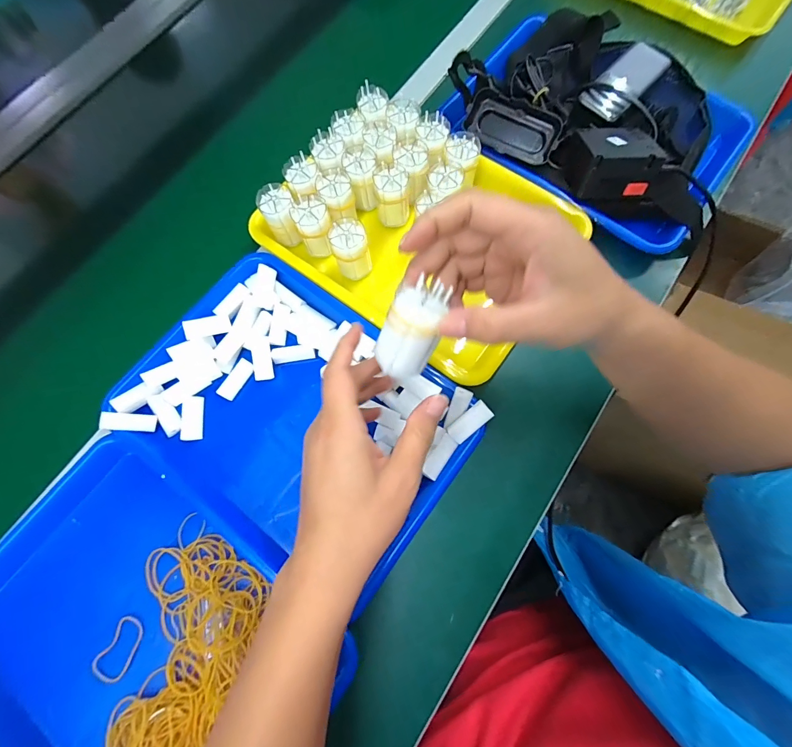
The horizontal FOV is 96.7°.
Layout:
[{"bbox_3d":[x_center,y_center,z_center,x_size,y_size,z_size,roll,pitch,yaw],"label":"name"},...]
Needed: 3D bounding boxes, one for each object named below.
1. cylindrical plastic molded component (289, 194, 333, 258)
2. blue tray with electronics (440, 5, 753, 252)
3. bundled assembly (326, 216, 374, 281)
[{"bbox_3d":[-0.092,-0.166,0.400,0.038,0.064,0.036,-1,75,2],"label":"cylindrical plastic molded component"},{"bbox_3d":[0.253,-0.315,0.427,0.345,0.073,0.242,39,79,11],"label":"blue tray with electronics"},{"bbox_3d":[-0.049,-0.136,0.385,0.038,0.057,0.033,-17,75,-3],"label":"bundled assembly"}]

